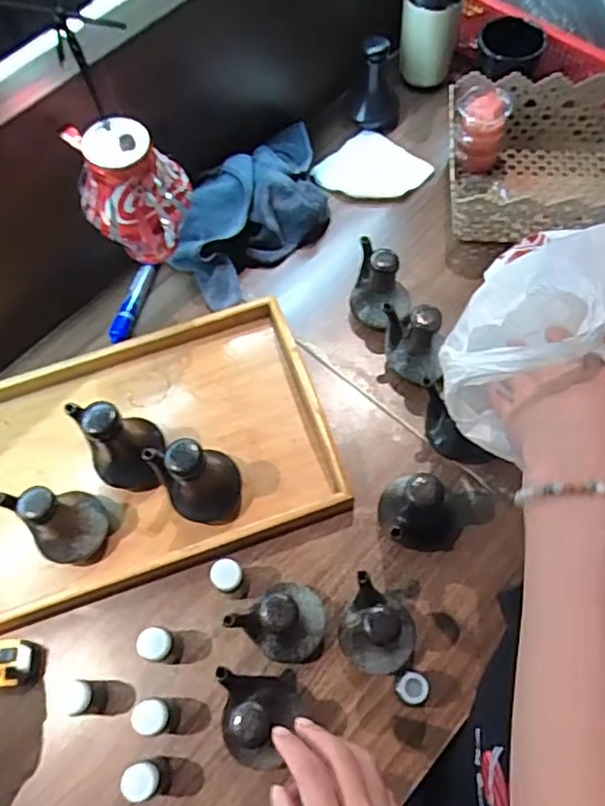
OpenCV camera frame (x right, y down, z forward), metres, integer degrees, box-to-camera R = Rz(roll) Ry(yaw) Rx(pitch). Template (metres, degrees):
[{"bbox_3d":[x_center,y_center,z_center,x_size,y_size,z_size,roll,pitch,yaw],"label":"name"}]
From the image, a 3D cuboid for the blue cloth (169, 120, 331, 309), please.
[{"bbox_3d":[-0.050,-0.239,0.739,0.123,0.065,0.247,41,73,19],"label":"blue cloth"}]

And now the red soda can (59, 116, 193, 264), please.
[{"bbox_3d":[-0.156,-0.200,0.572,0.096,0.130,0.096,-16,65,-5],"label":"red soda can"}]

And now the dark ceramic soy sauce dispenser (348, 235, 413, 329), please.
[{"bbox_3d":[0.086,-0.120,0.676,0.066,0.087,0.073,11,66,8],"label":"dark ceramic soy sauce dispenser"}]

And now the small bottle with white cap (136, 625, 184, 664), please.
[{"bbox_3d":[-0.124,0.213,0.549,0.031,0.064,0.026,24,68,13],"label":"small bottle with white cap"}]

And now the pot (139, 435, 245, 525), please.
[{"bbox_3d":[-0.095,0.071,0.582,0.069,0.101,0.072,-1,64,2],"label":"pot"}]

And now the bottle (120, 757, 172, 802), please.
[{"bbox_3d":[-0.125,0.306,0.508,0.028,0.064,0.032,-29,67,-11],"label":"bottle"}]

